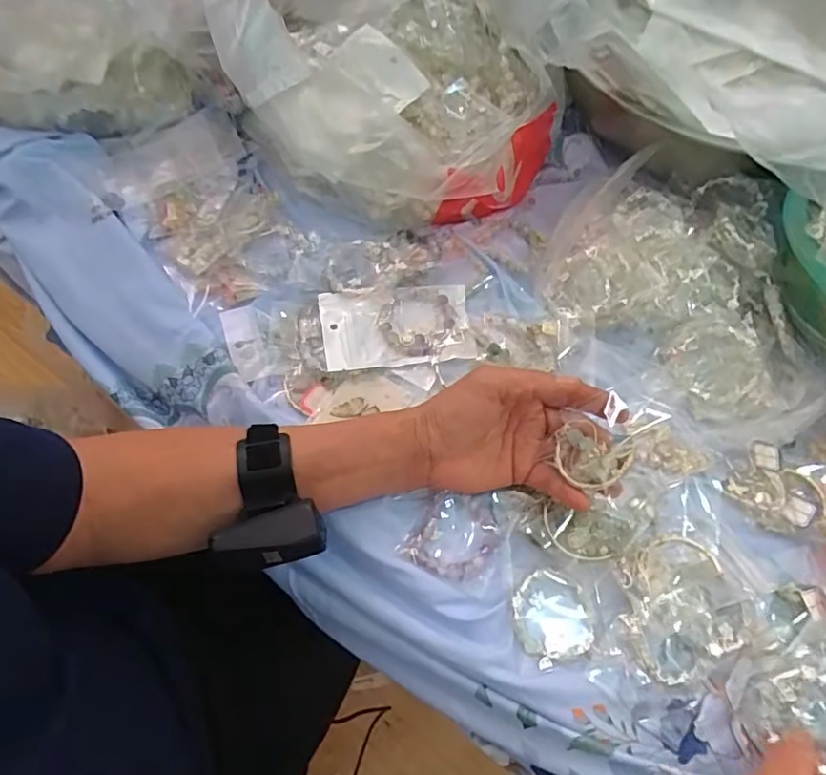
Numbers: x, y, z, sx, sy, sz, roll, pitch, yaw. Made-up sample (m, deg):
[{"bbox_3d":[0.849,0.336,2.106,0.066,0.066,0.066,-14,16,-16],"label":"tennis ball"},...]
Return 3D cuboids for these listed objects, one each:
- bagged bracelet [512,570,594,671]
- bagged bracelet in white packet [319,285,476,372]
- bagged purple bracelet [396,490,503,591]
[{"bbox_3d":[0.094,0.156,0.377,0.049,0.004,0.055,-17,67,-9],"label":"bagged bracelet"},{"bbox_3d":[-0.014,-0.053,0.460,0.121,0.009,0.072,-8,66,-5],"label":"bagged bracelet in white packet"},{"bbox_3d":[0.031,0.105,0.396,0.062,0.005,0.061,25,68,10],"label":"bagged purple bracelet"}]

